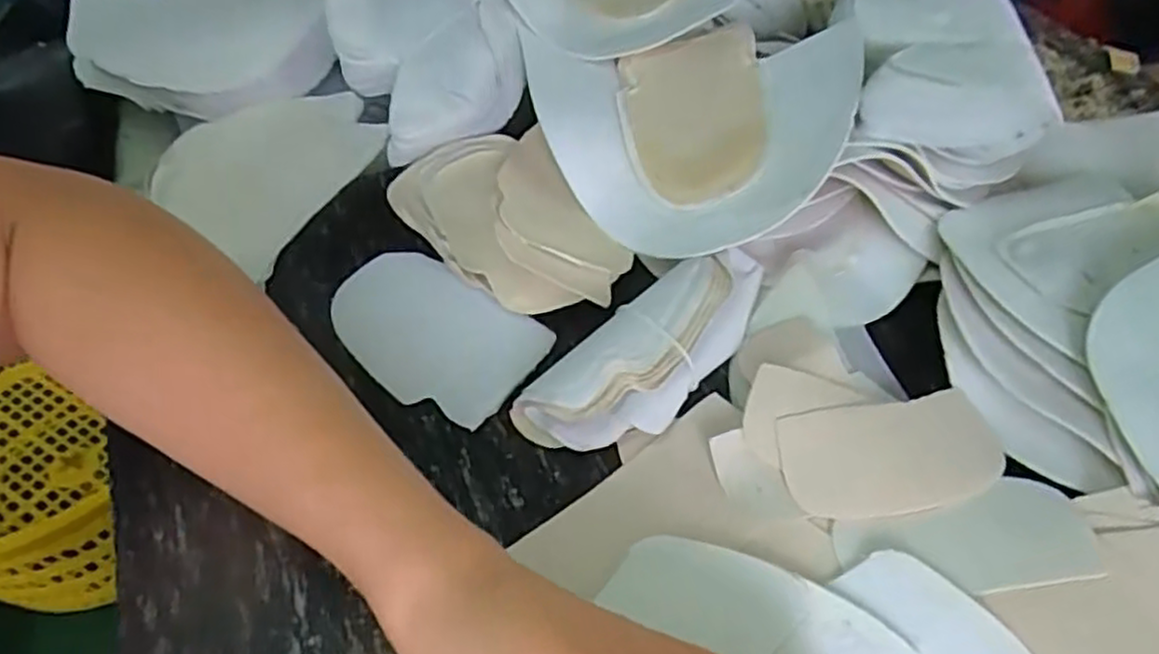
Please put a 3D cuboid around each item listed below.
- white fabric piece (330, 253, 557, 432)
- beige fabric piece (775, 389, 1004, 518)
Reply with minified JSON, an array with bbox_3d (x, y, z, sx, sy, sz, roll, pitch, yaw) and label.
[{"bbox_3d":[-0.072,0.001,0.346,0.107,0.008,0.067,35,56,23],"label":"white fabric piece"},{"bbox_3d":[0.126,0.053,0.297,0.086,0.005,0.047,-5,51,-8],"label":"beige fabric piece"}]

